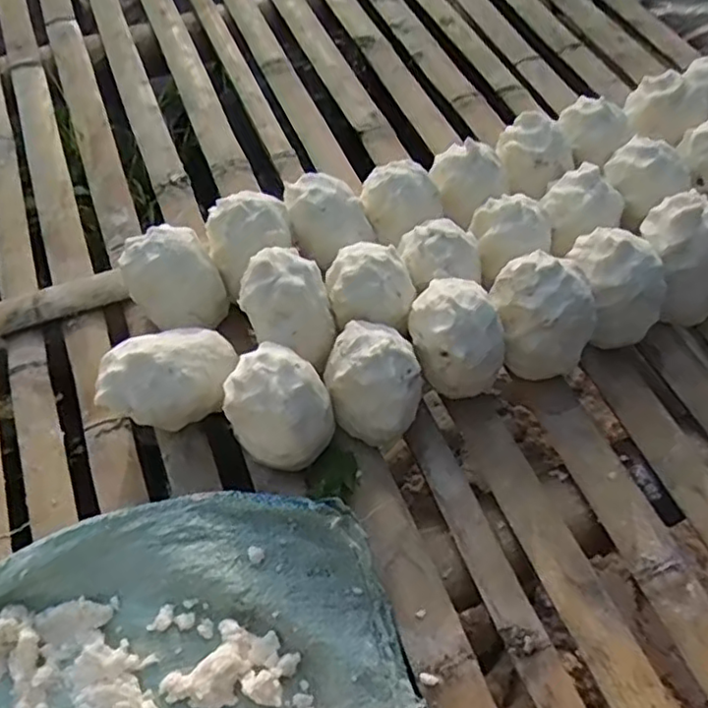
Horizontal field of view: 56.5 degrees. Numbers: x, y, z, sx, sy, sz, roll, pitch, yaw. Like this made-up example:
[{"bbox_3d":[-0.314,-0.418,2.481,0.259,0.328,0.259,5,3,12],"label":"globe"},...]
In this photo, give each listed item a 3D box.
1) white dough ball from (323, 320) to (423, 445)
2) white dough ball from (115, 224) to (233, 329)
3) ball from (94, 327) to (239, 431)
[{"bbox_3d":[0.016,0.024,0.565,0.078,0.091,0.079,1,53,-1],"label":"white dough ball"},{"bbox_3d":[-0.167,-0.064,0.624,0.080,0.100,0.078,1,53,-1],"label":"white dough ball"},{"bbox_3d":[-0.158,0.027,0.574,0.119,0.088,0.069,-25,57,-19],"label":"ball"}]

